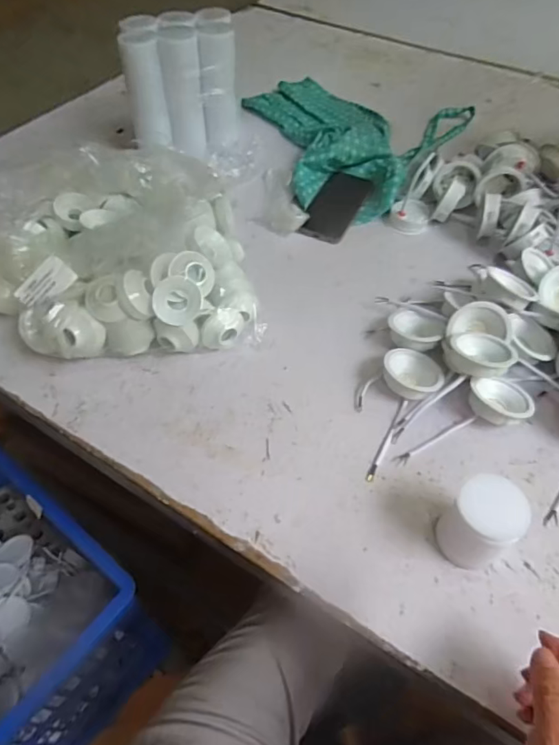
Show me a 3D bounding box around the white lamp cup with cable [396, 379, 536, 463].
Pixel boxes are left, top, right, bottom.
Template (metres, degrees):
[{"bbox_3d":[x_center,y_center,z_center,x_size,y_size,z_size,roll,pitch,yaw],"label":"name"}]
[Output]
[{"bbox_3d":[0.200,0.047,0.556,0.165,0.033,0.056,-14,54,-11],"label":"white lamp cup with cable"}]

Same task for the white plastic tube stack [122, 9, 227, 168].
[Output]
[{"bbox_3d":[-0.161,-0.472,0.852,0.060,0.182,0.067,-5,53,-4],"label":"white plastic tube stack"}]

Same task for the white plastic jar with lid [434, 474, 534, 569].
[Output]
[{"bbox_3d":[0.183,0.137,0.457,0.053,0.080,0.058,0,52,0],"label":"white plastic jar with lid"}]

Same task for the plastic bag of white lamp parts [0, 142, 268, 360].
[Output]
[{"bbox_3d":[-0.215,-0.170,0.661,0.344,0.140,0.307,-6,53,-5],"label":"plastic bag of white lamp parts"}]

